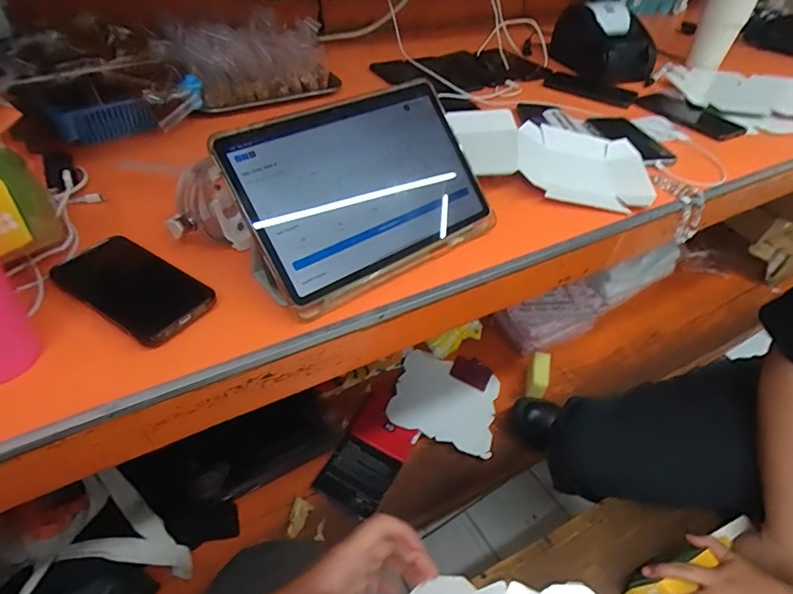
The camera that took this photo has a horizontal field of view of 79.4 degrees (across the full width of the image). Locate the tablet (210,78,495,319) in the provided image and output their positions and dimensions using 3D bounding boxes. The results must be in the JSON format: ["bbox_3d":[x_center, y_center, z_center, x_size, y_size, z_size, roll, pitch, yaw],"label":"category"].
[{"bbox_3d":[-0.027,-0.109,0.471,0.244,0.015,0.179,-27,92,-26],"label":"tablet"}]

